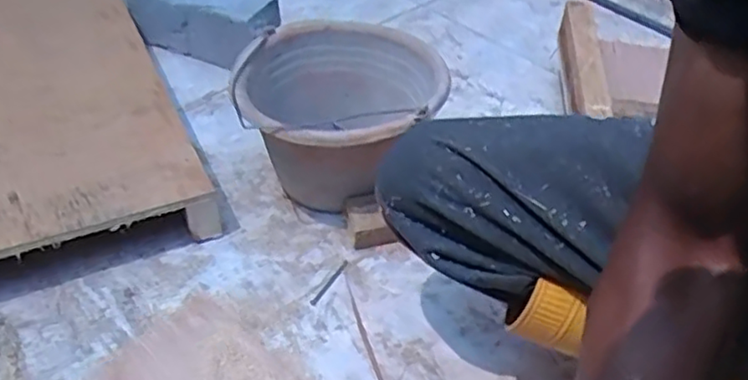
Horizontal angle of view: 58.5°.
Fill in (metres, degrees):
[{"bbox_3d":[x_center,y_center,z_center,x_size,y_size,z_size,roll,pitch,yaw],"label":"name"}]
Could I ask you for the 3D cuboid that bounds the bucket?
[{"bbox_3d":[-0.041,-0.081,0.842,0.241,0.162,0.266,5,42,1],"label":"bucket"}]

